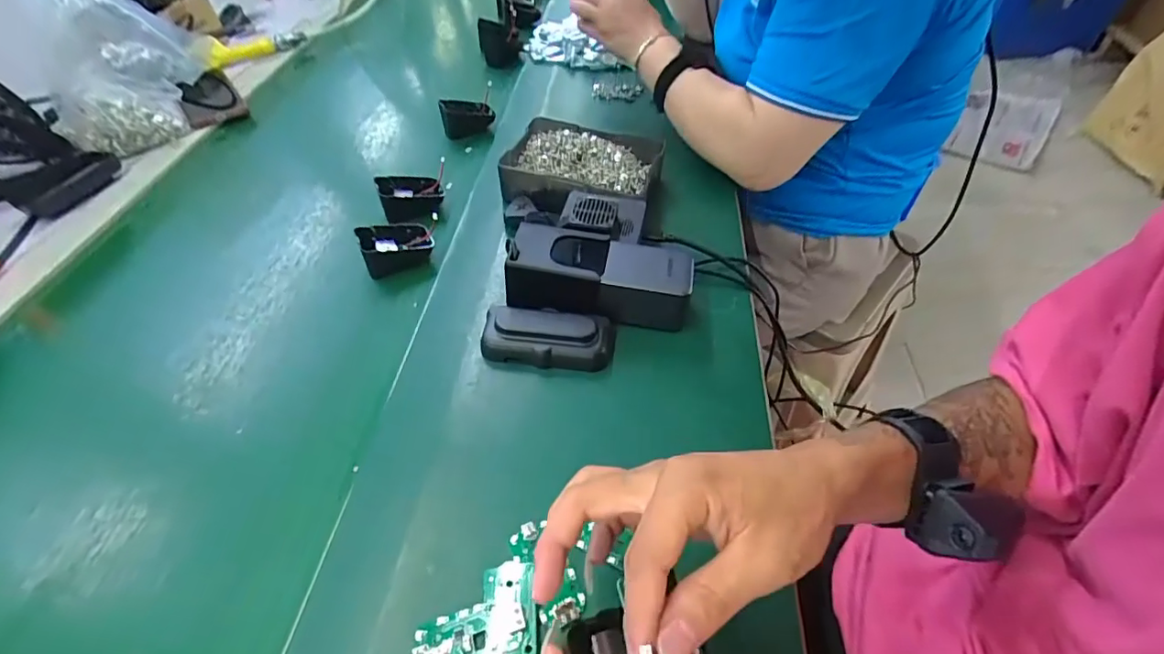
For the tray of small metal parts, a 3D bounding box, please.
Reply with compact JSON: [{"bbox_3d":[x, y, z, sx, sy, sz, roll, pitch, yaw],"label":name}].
[{"bbox_3d":[0.002,-0.175,0.584,0.165,0.046,0.131,11,50,13],"label":"tray of small metal parts"}]

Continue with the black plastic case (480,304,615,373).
[{"bbox_3d":[-0.028,0.010,0.440,0.107,0.033,0.045,5,49,8],"label":"black plastic case"}]

